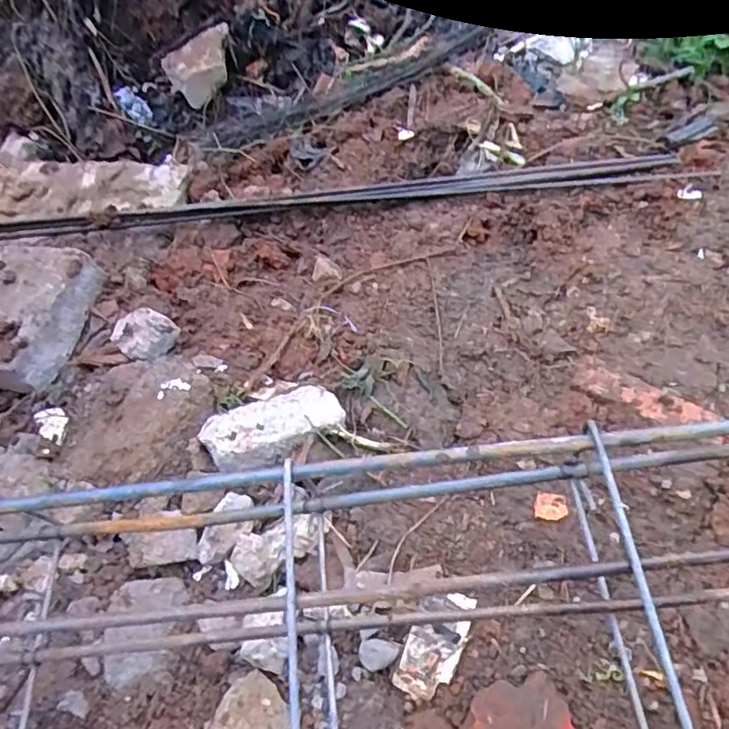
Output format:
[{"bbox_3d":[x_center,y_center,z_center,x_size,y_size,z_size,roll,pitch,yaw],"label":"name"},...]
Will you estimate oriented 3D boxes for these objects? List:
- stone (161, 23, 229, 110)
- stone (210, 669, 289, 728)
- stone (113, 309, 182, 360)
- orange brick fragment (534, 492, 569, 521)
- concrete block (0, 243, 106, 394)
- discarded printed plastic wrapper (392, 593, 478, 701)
[{"bbox_3d":[-0.294,-0.551,1.121,0.136,0.087,0.089,-36,58,-16],"label":"stone"},{"bbox_3d":[-0.105,0.316,0.542,0.068,0.025,0.065,-2,59,3],"label":"stone"},{"bbox_3d":[-0.295,-0.042,0.812,0.077,0.037,0.075,-41,60,-19],"label":"stone"},{"bbox_3d":[0.192,0.146,0.620,0.032,0.006,0.030,6,60,9],"label":"orange brick fragment"},{"bbox_3d":[-0.525,-0.075,0.835,0.248,0.067,0.227,6,59,14],"label":"concrete block"},{"bbox_3d":[0.065,0.255,0.552,0.048,0.013,0.094,20,63,16],"label":"discarded printed plastic wrapper"}]

